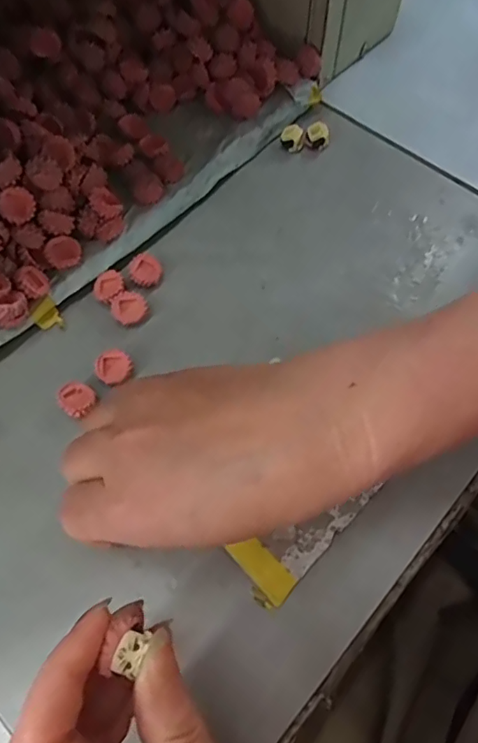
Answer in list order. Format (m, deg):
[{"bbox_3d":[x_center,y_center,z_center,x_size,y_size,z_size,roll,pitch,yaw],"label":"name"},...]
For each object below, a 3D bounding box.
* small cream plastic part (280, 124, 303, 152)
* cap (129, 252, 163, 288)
[{"bbox_3d":[0.037,-0.165,0.364,0.014,0.011,0.015,3,65,1],"label":"small cream plastic part"},{"bbox_3d":[-0.057,-0.063,0.317,0.019,0.006,0.020,0,65,0],"label":"cap"}]

